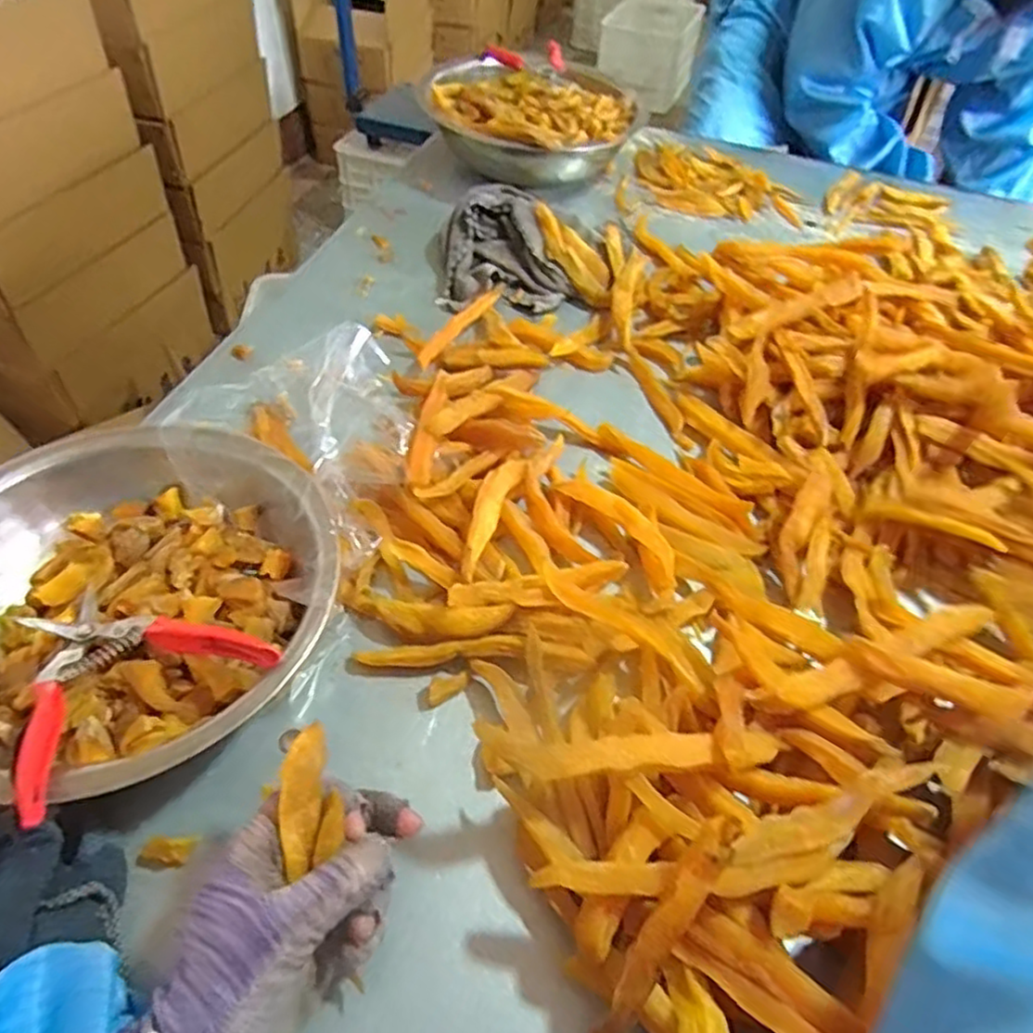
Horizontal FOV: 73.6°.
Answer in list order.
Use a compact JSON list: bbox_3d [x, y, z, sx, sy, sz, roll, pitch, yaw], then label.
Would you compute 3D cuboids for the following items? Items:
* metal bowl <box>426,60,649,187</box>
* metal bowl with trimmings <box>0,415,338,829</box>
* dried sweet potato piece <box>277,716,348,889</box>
[{"bbox_3d":[0.013,-0.515,0.910,0.253,0.081,0.253,2,51,-2],"label":"metal bowl"},{"bbox_3d":[-0.241,0.050,0.431,0.246,0.062,0.255,2,51,-2],"label":"metal bowl with trimmings"},{"bbox_3d":[-0.098,0.135,0.331,0.027,0.015,0.063,1,81,-3],"label":"dried sweet potato piece"}]

